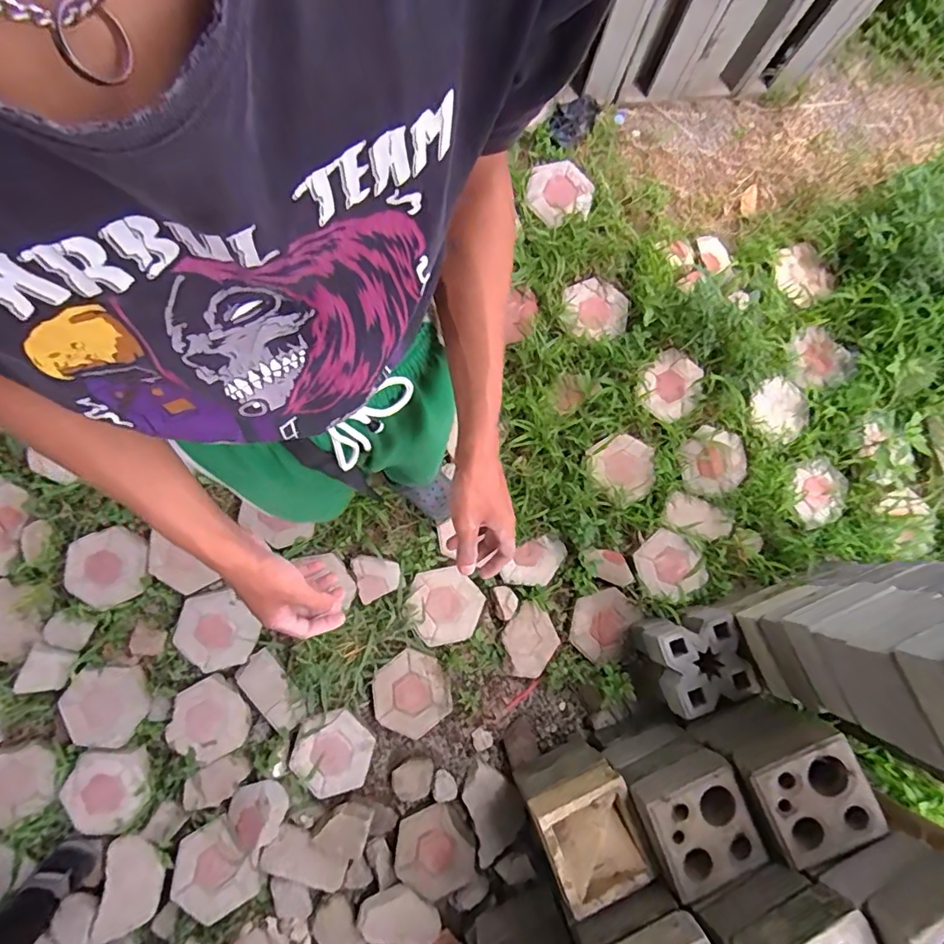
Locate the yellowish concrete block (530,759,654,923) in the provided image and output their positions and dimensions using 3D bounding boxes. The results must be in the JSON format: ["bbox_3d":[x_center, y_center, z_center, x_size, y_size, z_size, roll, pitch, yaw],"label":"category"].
[{"bbox_3d":[0.251,0.770,1.113,0.205,0.121,0.204,-20,80,-4],"label":"yellowish concrete block"}]

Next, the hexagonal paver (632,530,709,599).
[{"bbox_3d":[0.550,0.266,1.471,0.173,0.048,0.189,-43,88,-7],"label":"hexagonal paver"}]

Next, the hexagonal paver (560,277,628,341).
[{"bbox_3d":[0.354,-0.471,1.526,0.200,0.060,0.190,18,83,-1],"label":"hexagonal paver"}]

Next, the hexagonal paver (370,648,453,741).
[{"bbox_3d":[-0.158,0.577,1.375,0.192,0.033,0.192,-35,75,-13],"label":"hexagonal paver"}]

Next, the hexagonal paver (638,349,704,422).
[{"bbox_3d":[0.568,-0.245,1.501,0.186,0.050,0.196,37,78,-15],"label":"hexagonal paver"}]

